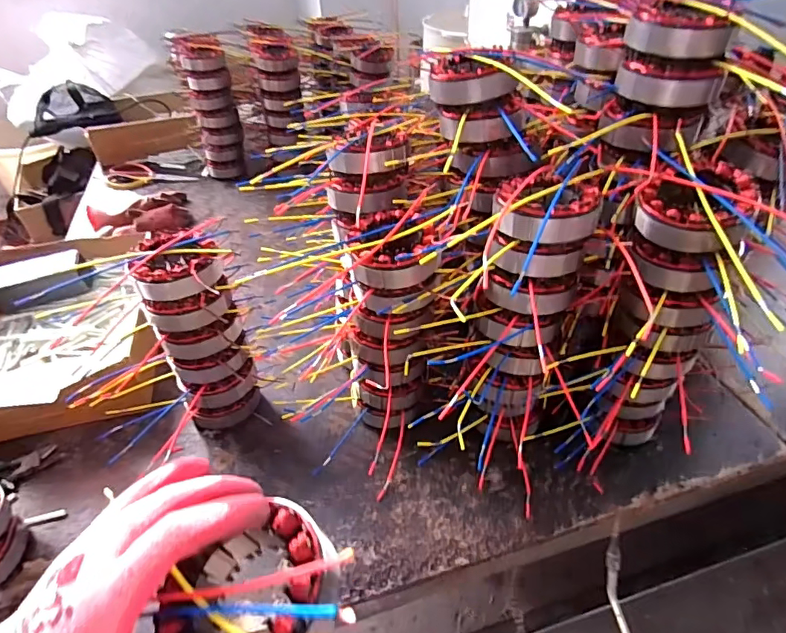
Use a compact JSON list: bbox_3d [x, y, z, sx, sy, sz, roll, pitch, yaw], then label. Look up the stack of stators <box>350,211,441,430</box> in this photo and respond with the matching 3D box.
[{"bbox_3d":[-0.004,0.032,0.518,0.085,0.262,0.095,31,51,32],"label":"stack of stators"}]

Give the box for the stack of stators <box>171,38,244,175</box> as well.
[{"bbox_3d":[-0.404,-0.464,1.099,0.101,0.272,0.109,-23,46,-22],"label":"stack of stators"}]

